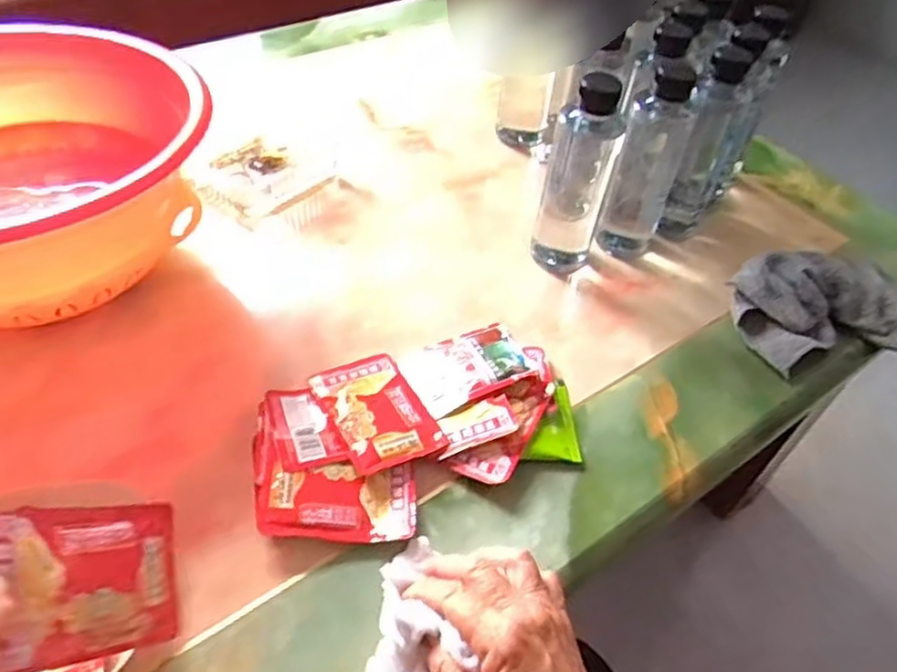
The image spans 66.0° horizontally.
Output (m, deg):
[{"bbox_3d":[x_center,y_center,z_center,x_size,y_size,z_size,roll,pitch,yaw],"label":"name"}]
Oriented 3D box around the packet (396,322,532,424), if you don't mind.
[{"bbox_3d":[0.012,0.023,0.533,0.089,0.005,0.070,-24,44,-9],"label":"packet"}]

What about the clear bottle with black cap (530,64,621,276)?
[{"bbox_3d":[0.104,-0.122,0.576,0.051,0.182,0.049,17,49,9],"label":"clear bottle with black cap"}]

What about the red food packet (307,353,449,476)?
[{"bbox_3d":[-0.052,0.052,0.500,0.066,0.010,0.100,-21,54,-22],"label":"red food packet"}]

